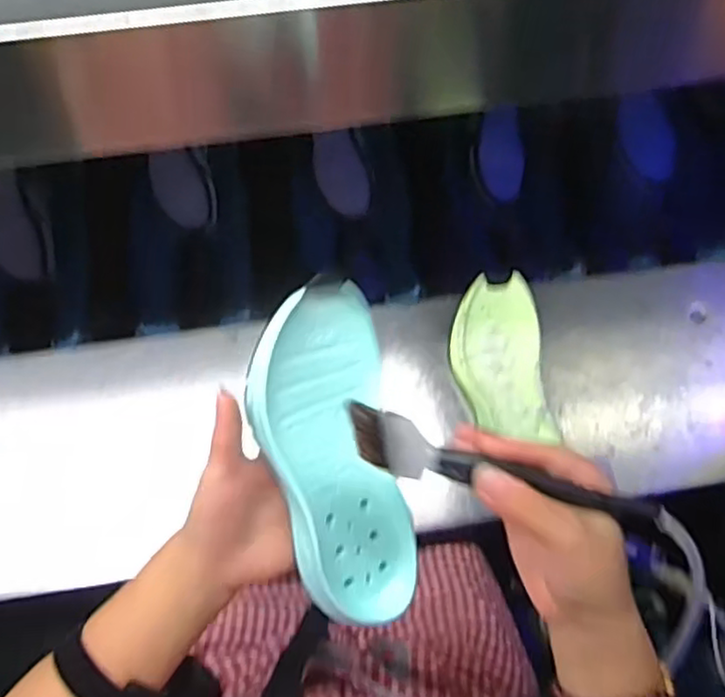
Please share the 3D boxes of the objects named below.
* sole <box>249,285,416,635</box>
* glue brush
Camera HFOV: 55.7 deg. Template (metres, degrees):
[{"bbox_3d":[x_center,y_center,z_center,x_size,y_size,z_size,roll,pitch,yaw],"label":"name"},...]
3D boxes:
[{"bbox_3d":[-0.017,0.065,0.405,0.079,0.036,0.193,-14,94,-29],"label":"sole"},{"bbox_3d":[0.074,0.065,0.360,0.168,0.020,0.026,15,71,-1],"label":"glue brush"}]

